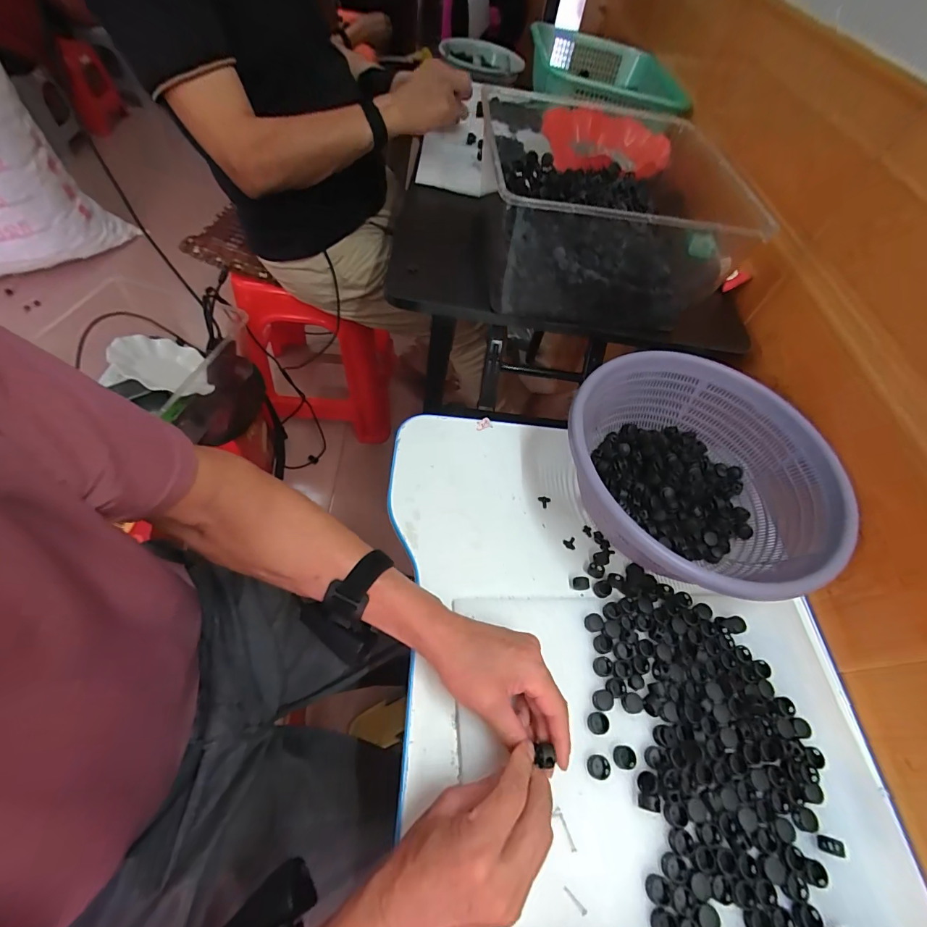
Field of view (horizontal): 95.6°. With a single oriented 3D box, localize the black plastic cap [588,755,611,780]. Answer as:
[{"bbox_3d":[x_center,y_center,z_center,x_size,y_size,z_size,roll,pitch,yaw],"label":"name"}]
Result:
[{"bbox_3d":[0.114,0.256,0.354,0.018,0.007,0.017,2,56,-4],"label":"black plastic cap"}]

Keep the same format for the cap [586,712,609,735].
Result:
[{"bbox_3d":[0.119,0.230,0.372,0.017,0.005,0.017,2,56,-4],"label":"cap"}]

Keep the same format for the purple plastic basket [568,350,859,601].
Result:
[{"bbox_3d":[0.258,0.009,0.478,0.260,0.098,0.284,-33,65,-23],"label":"purple plastic basket"}]

